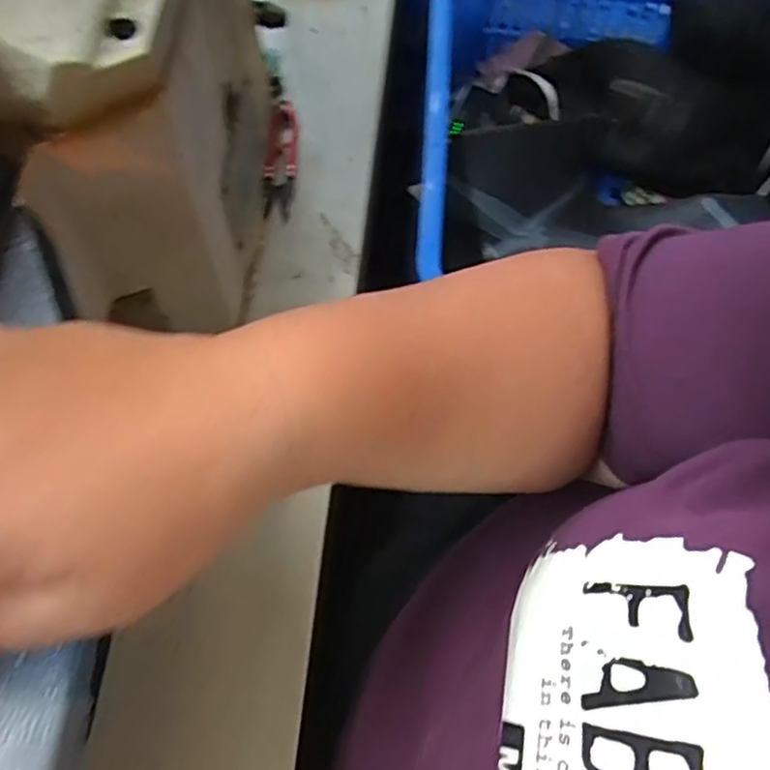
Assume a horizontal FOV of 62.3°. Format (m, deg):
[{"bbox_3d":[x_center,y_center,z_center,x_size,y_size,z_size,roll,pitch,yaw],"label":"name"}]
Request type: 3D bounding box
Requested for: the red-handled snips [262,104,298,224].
[{"bbox_3d":[-0.077,-0.168,0.470,0.024,0.008,0.101,1,66,-1],"label":"red-handled snips"}]

